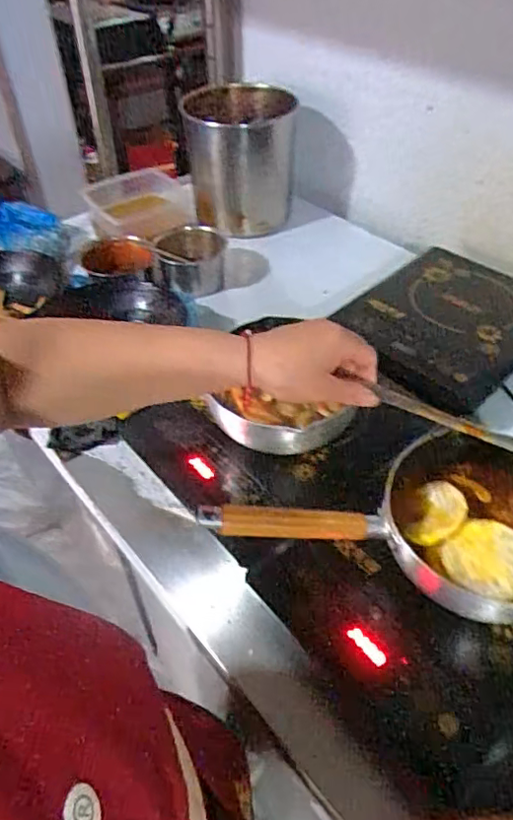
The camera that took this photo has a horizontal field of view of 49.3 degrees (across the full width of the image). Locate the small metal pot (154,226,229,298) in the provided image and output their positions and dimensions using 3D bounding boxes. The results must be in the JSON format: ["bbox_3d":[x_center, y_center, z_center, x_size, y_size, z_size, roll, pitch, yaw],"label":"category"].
[{"bbox_3d":[-0.123,-0.283,1.067,0.129,0.076,0.125,-1,46,0],"label":"small metal pot"}]

